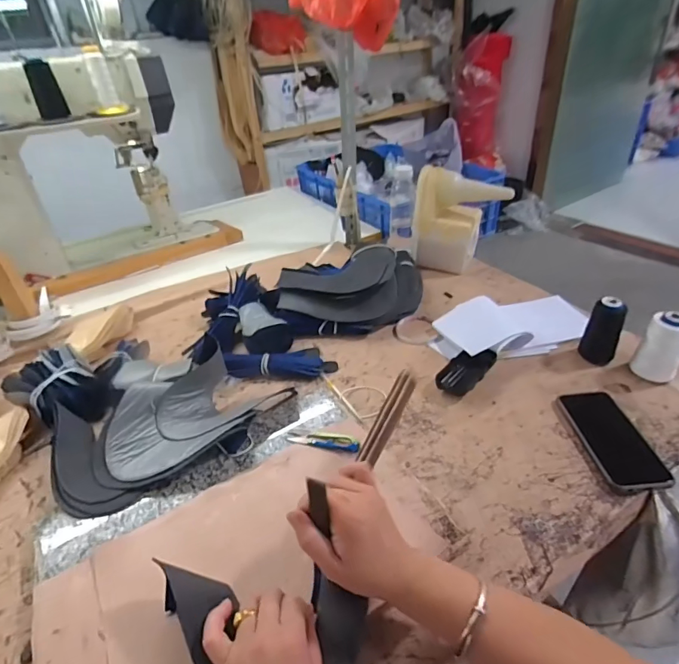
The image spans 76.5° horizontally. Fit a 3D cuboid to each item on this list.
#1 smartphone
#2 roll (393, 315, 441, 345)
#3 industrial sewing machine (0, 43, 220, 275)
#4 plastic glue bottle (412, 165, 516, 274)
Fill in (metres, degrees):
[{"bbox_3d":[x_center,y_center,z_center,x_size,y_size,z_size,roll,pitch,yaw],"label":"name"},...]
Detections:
[{"bbox_3d":[0.356,0.134,0.561,0.082,0.012,0.157,-3,36,0],"label":"smartphone"},{"bbox_3d":[0.138,-0.007,0.793,0.074,0.011,0.086,-5,36,-2],"label":"roll"},{"bbox_3d":[-0.630,-0.344,0.931,0.596,0.405,0.177,-24,39,-24],"label":"industrial sewing machine"},{"bbox_3d":[0.256,-0.233,0.928,0.188,0.198,0.070,2,37,7],"label":"plastic glue bottle"}]

